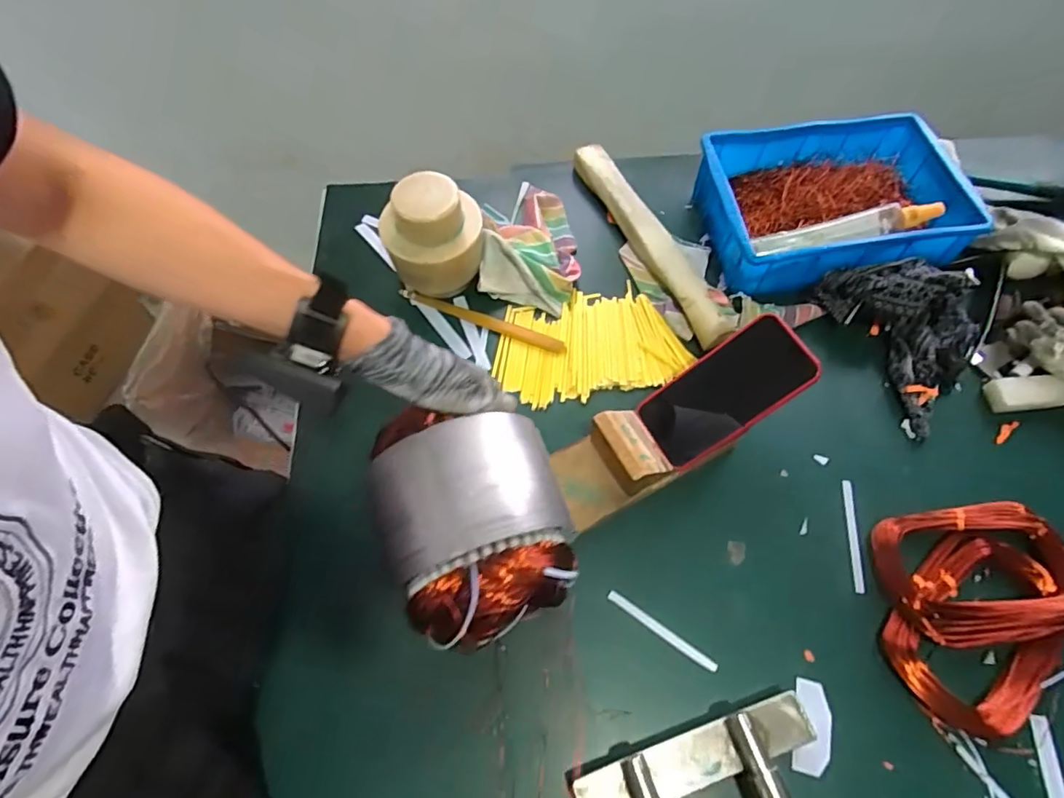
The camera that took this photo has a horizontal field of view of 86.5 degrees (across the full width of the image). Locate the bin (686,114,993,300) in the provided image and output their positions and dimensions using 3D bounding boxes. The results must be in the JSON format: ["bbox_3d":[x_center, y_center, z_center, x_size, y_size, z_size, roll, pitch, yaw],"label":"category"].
[{"bbox_3d":[0.369,-0.235,0.690,0.308,0.093,0.197,-7,61,-2],"label":"bin"}]

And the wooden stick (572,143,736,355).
[{"bbox_3d":[0.145,-0.199,0.705,0.049,0.045,0.326,-23,63,-11],"label":"wooden stick"}]

